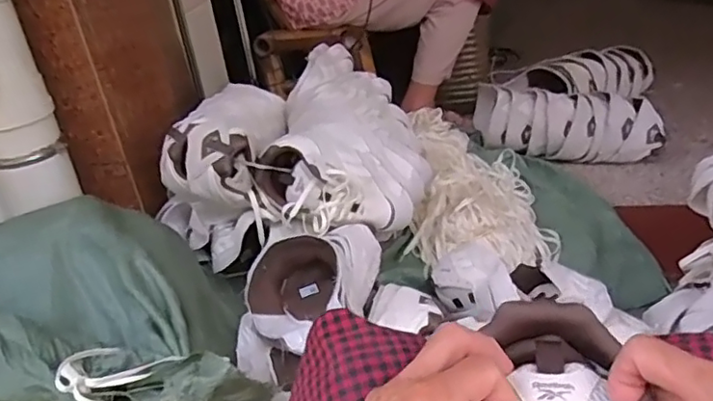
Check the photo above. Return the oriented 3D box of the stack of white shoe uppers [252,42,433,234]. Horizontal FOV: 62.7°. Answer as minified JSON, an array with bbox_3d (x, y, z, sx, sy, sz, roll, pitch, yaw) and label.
[{"bbox_3d":[-0.008,-0.124,1.037,0.249,0.155,0.423,-2,31,8],"label":"stack of white shoe uppers"}]

